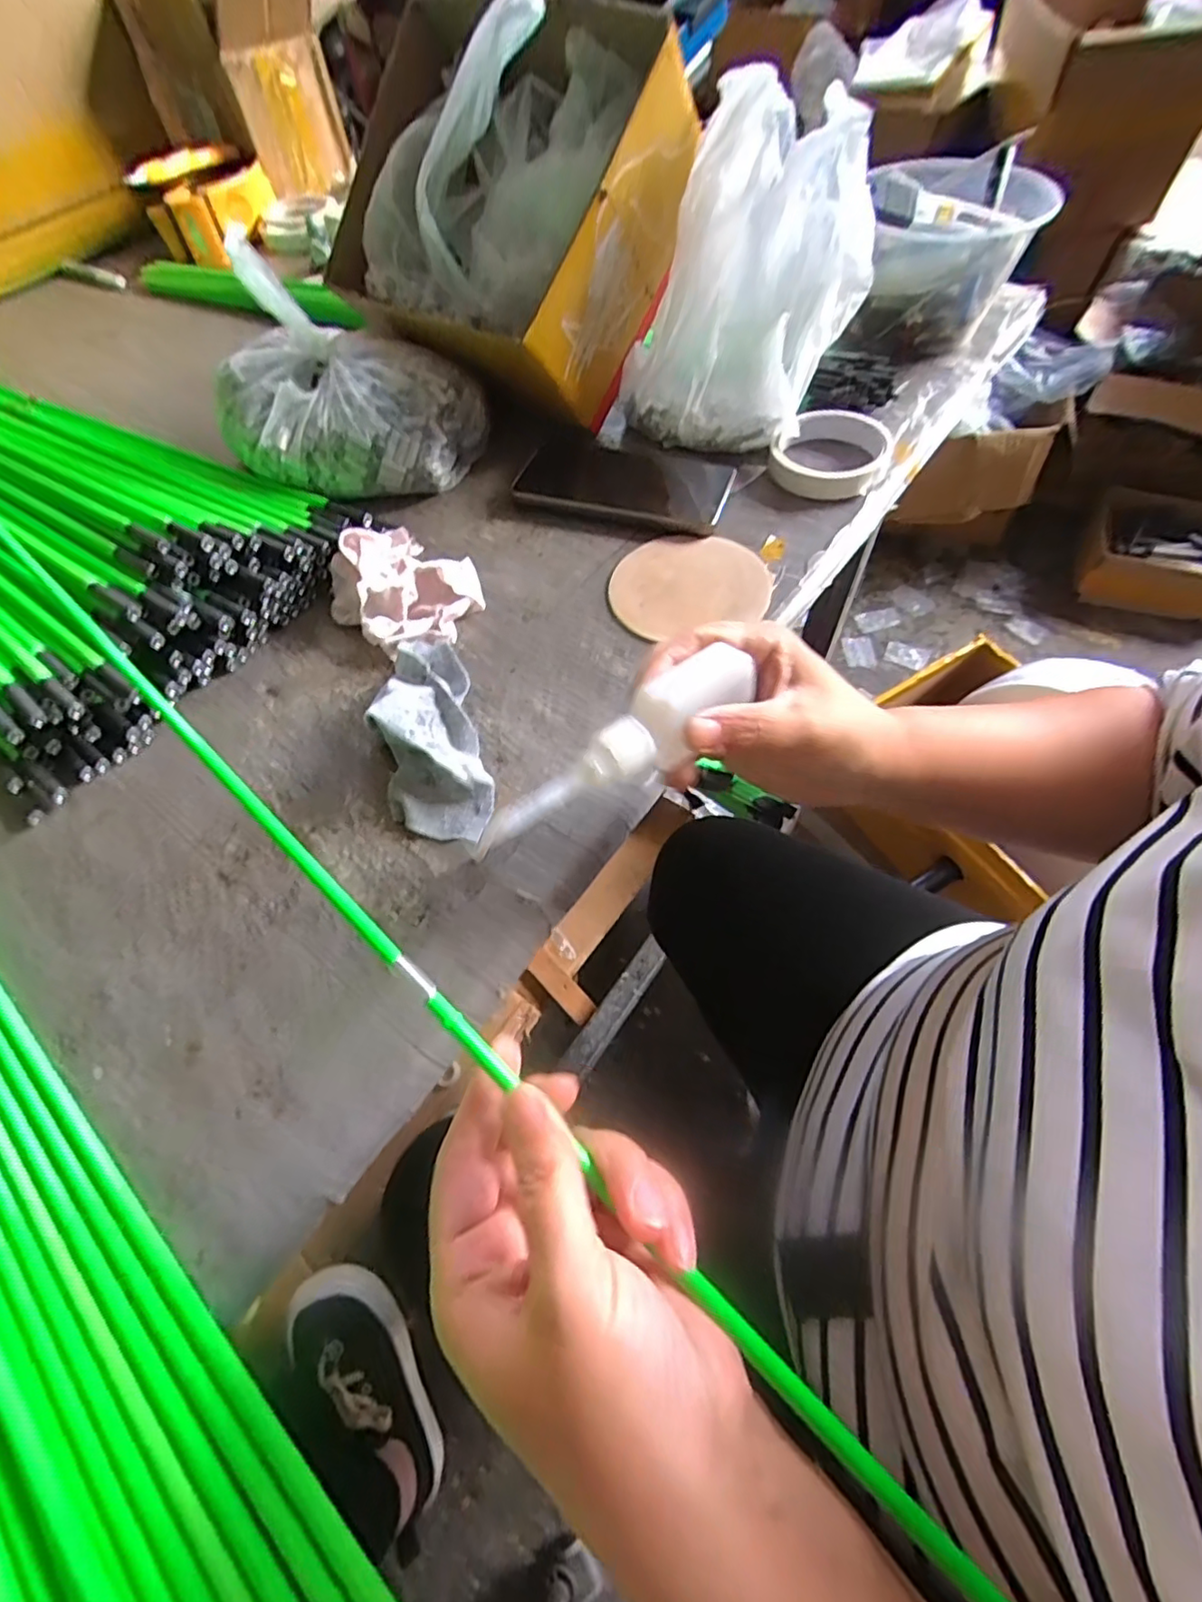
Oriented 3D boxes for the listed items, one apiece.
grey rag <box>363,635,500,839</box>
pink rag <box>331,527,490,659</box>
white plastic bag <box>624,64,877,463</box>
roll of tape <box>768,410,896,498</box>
[{"bbox_3d":[-0.100,-0.046,0.346,0.053,0.046,0.137,-16,60,-5],"label":"grey rag"},{"bbox_3d":[-0.135,-0.149,0.416,0.096,0.042,0.088,39,70,23],"label":"pink rag"},{"bbox_3d":[0.114,-0.400,0.467,0.147,0.175,0.177,26,65,18],"label":"white plastic bag"},{"bbox_3d":[0.176,-0.269,0.471,0.085,0.028,0.085,-2,60,3],"label":"roll of tape"}]

